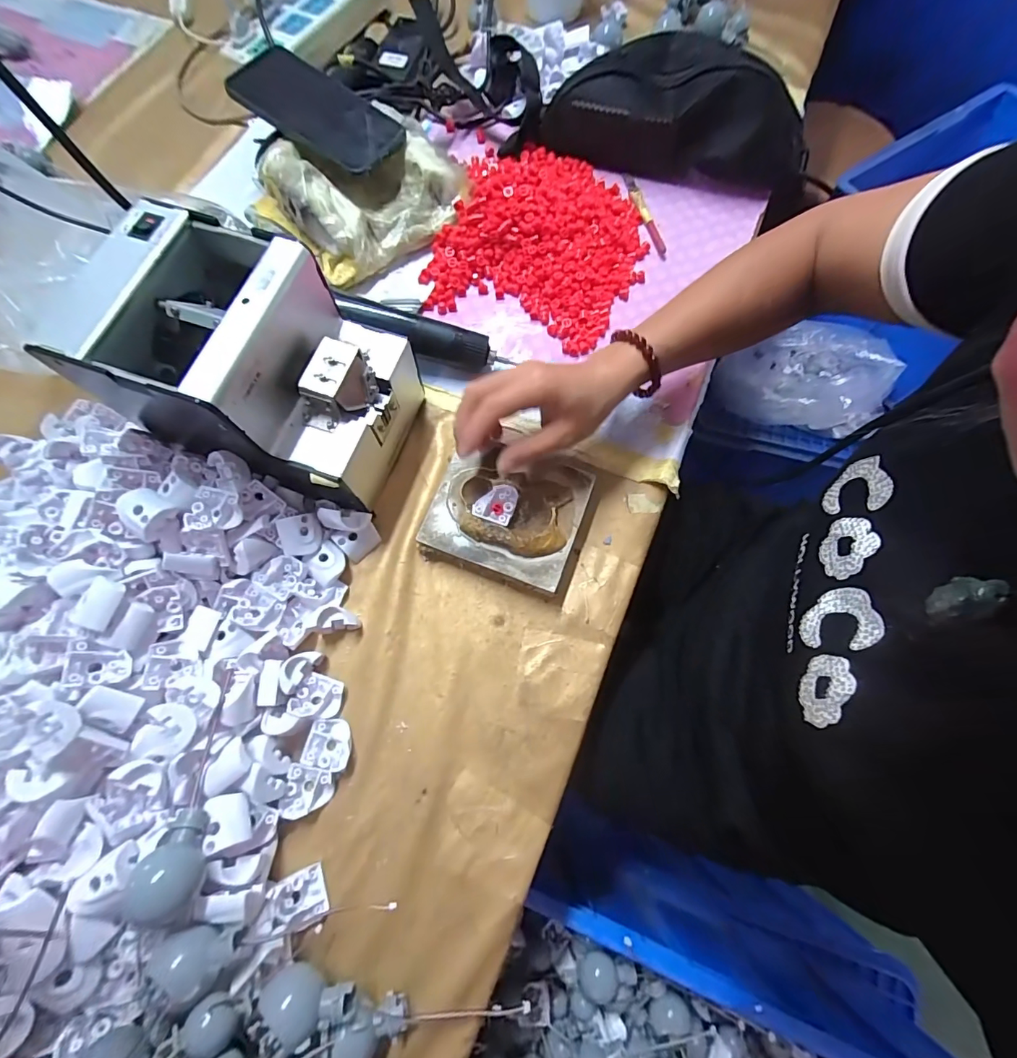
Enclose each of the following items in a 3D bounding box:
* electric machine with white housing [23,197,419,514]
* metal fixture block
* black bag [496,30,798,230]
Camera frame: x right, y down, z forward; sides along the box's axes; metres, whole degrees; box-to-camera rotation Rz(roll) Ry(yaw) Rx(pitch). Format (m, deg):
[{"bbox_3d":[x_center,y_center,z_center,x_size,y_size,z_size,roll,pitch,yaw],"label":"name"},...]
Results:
[{"bbox_3d":[-0.177,-0.115,0.345,0.181,0.141,0.136,19,74,6],"label":"electric machine with white housing"},{"bbox_3d":[0.002,-0.019,0.372,0.115,0.032,0.111,19,74,7],"label":"metal fixture block"},{"bbox_3d":[0.185,-0.449,0.498,0.292,0.086,0.149,18,74,6],"label":"black bag"}]

